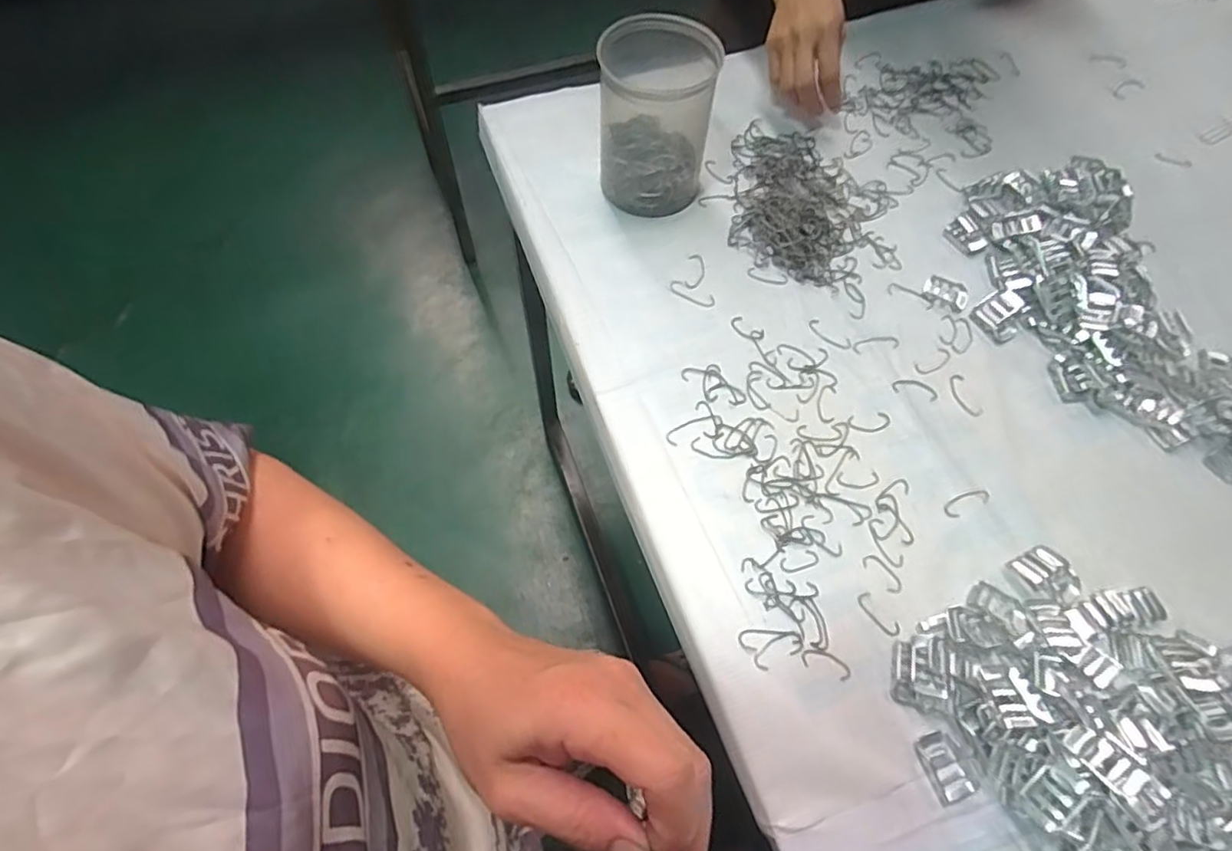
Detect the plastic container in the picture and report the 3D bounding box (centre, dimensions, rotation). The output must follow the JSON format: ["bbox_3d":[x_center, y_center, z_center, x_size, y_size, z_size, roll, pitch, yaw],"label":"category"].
[{"bbox_3d":[0.037,-0.283,0.568,0.104,0.136,0.106,6,63,2],"label":"plastic container"}]

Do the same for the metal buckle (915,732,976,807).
[{"bbox_3d":[0.207,0.216,0.385,0.023,0.004,0.038,-18,64,-10],"label":"metal buckle"}]

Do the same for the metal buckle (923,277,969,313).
[{"bbox_3d":[0.303,-0.122,0.558,0.040,0.004,0.028,35,67,16],"label":"metal buckle"}]

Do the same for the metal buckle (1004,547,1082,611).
[{"bbox_3d":[0.311,0.107,0.435,0.034,0.014,0.044,-33,68,-16],"label":"metal buckle"}]

